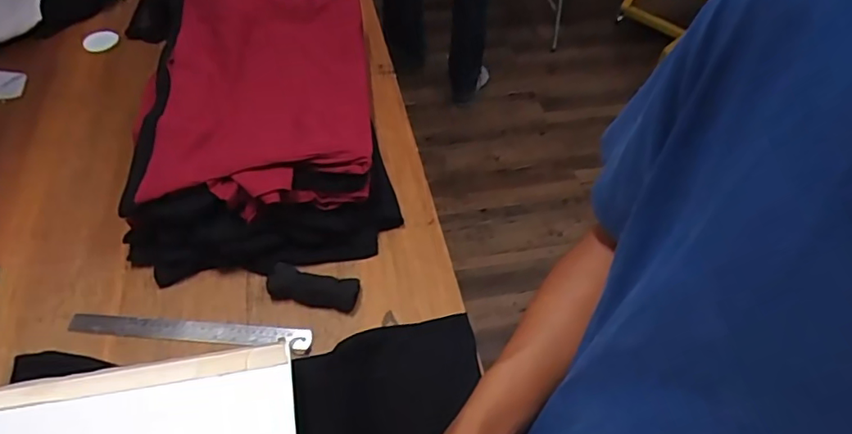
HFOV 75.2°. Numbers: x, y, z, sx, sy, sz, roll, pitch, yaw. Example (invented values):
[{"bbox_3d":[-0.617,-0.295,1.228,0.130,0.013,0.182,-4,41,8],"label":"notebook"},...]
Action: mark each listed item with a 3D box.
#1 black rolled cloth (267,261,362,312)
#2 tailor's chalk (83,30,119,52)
[{"bbox_3d":[-0.160,0.102,0.785,0.126,0.028,0.048,11,53,6],"label":"black rolled cloth"},{"bbox_3d":[-0.642,-0.348,1.094,0.068,0.008,0.036,-46,108,-33],"label":"tailor's chalk"}]

